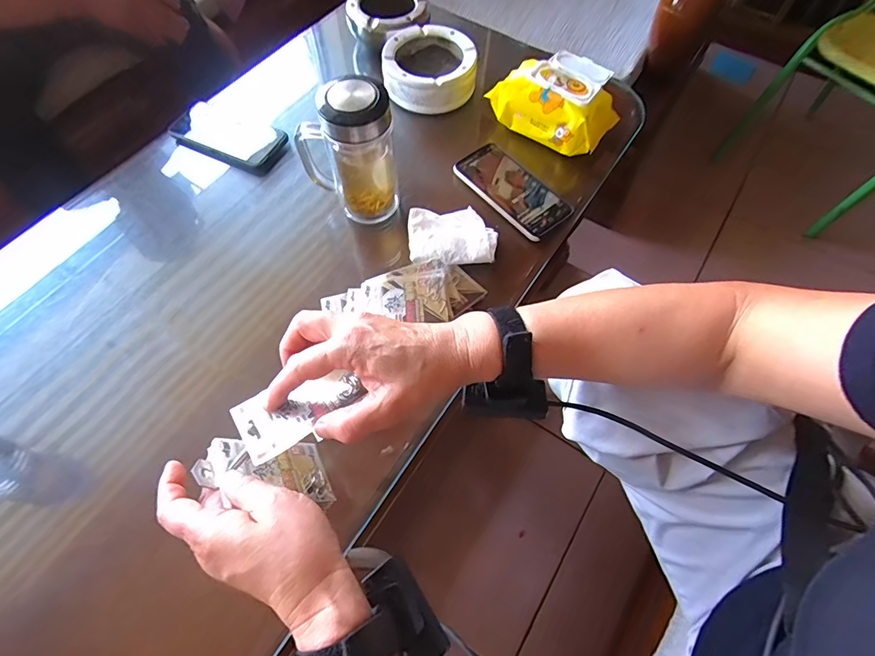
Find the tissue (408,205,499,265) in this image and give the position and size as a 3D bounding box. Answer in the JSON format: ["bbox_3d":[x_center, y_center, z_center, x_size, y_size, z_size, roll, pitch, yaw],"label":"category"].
[{"bbox_3d":[0.020,-0.114,0.551,0.109,0.024,0.070,0,63,-1],"label":"tissue"}]

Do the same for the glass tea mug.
[{"bbox_3d":[-0.105,-0.199,0.523,0.105,0.165,0.068,-16,65,-8],"label":"glass tea mug"}]

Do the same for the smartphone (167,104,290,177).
[{"bbox_3d":[-0.303,-0.278,0.641,0.167,0.016,0.080,24,66,11],"label":"smartphone"}]

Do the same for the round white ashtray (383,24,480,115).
[{"bbox_3d":[-0.011,-0.404,0.682,0.141,0.049,0.142,0,63,-1],"label":"round white ashtray"}]

